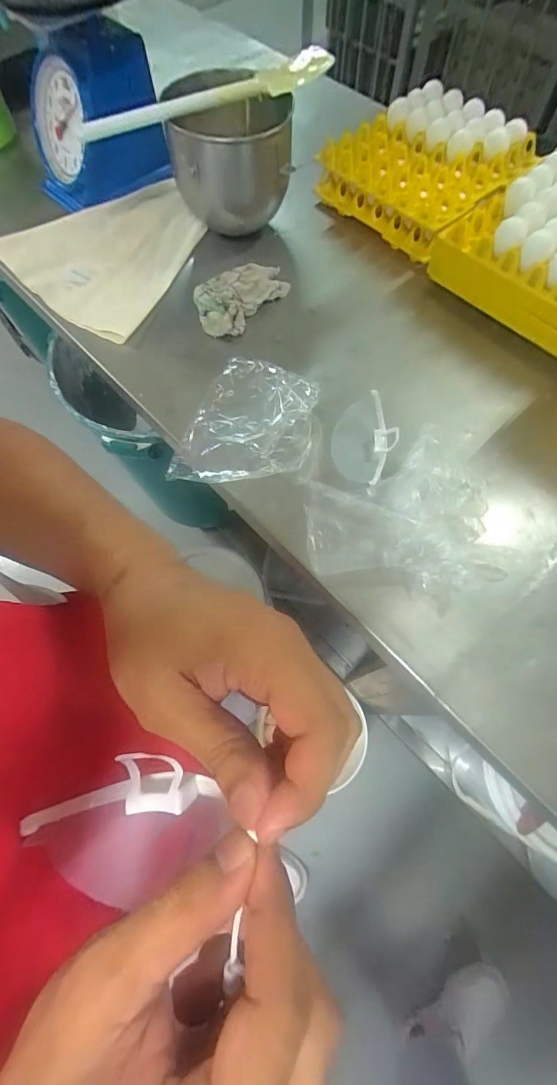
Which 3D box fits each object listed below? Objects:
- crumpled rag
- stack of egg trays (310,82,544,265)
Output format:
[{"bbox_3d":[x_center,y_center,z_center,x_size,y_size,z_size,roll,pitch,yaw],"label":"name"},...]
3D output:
[{"bbox_3d":[-0.070,-0.411,0.697,0.111,0.048,0.170,32,71,15],"label":"crumpled rag"},{"bbox_3d":[0.263,-0.667,0.759,0.292,0.109,0.276,-36,70,-13],"label":"stack of egg trays"}]

